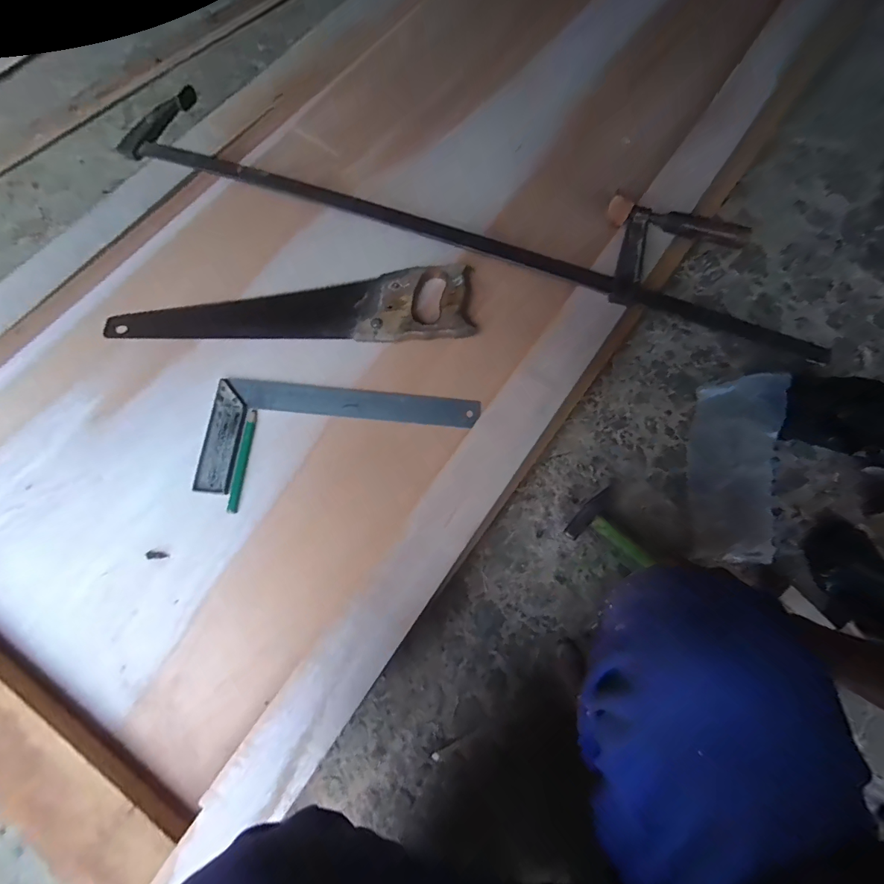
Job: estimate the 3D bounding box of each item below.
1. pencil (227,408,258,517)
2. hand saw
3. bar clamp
[{"bbox_3d":[-0.259,0.024,0.541,0.013,0.007,0.134,7,74,0],"label":"pencil"},{"bbox_3d":[-0.211,-0.189,0.585,0.501,0.023,0.115,-3,74,-3],"label":"hand saw"},{"bbox_3d":[0.021,-0.354,0.616,1.071,0.065,0.165,18,74,3],"label":"bar clamp"}]

